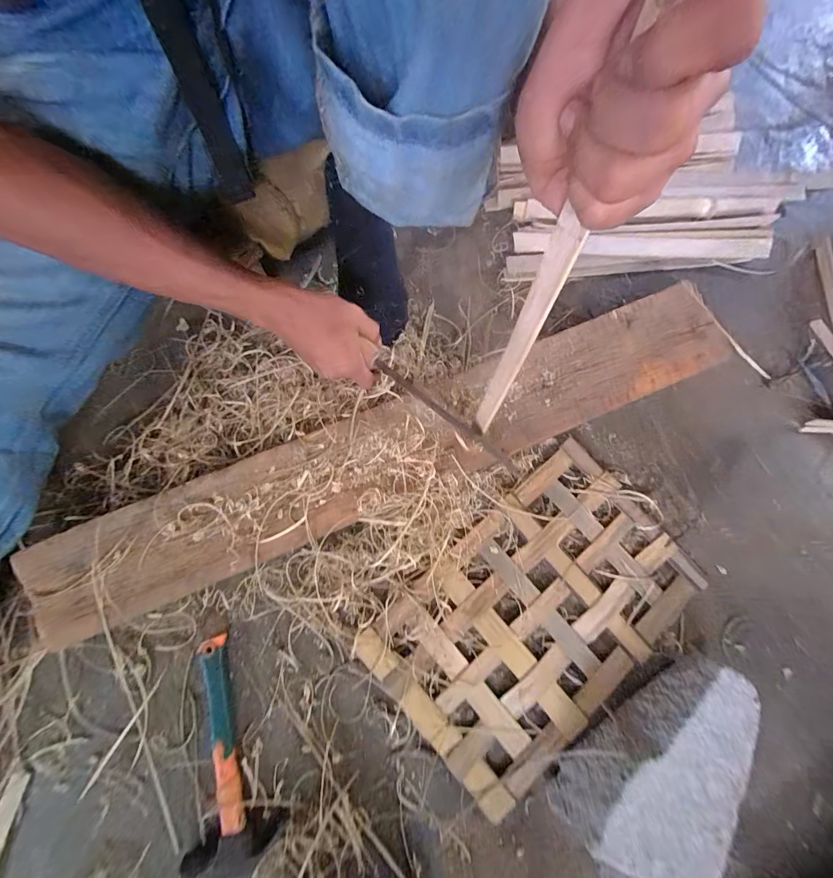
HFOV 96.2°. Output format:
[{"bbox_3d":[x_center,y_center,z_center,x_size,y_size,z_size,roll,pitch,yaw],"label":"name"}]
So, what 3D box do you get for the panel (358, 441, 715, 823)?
[{"bbox_3d":[0.135,0.193,0.421,0.348,0.014,0.218,-40,81,-8],"label":"panel"}]

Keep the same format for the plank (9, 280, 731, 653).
[{"bbox_3d":[-0.020,0.005,0.420,0.809,0.022,0.118,-22,79,-5],"label":"plank"}]

